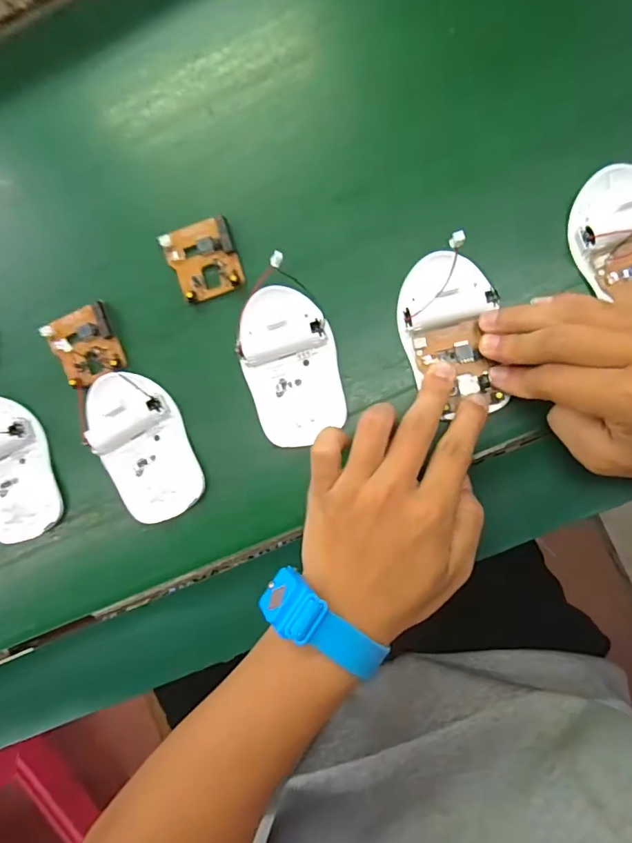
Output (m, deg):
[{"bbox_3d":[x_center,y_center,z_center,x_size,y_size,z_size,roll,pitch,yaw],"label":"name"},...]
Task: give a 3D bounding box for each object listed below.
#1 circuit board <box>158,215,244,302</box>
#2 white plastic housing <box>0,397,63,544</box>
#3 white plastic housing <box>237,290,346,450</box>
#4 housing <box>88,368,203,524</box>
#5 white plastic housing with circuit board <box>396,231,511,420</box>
[{"bbox_3d":[-0.073,-0.105,0.322,0.045,0.009,0.047,-19,86,6],"label":"circuit board"},{"bbox_3d":[-0.205,0.031,0.329,0.053,0.021,0.097,-20,85,6],"label":"white plastic housing"},{"bbox_3d":[-0.016,-0.034,0.307,0.056,0.019,0.095,-12,86,6],"label":"white plastic housing"},{"bbox_3d":[-0.111,0.014,0.317,0.053,0.021,0.098,-27,85,5],"label":"housing"},{"bbox_3d":[0.079,-0.054,0.293,0.055,0.015,0.100,-18,86,6],"label":"white plastic housing with circuit board"}]

